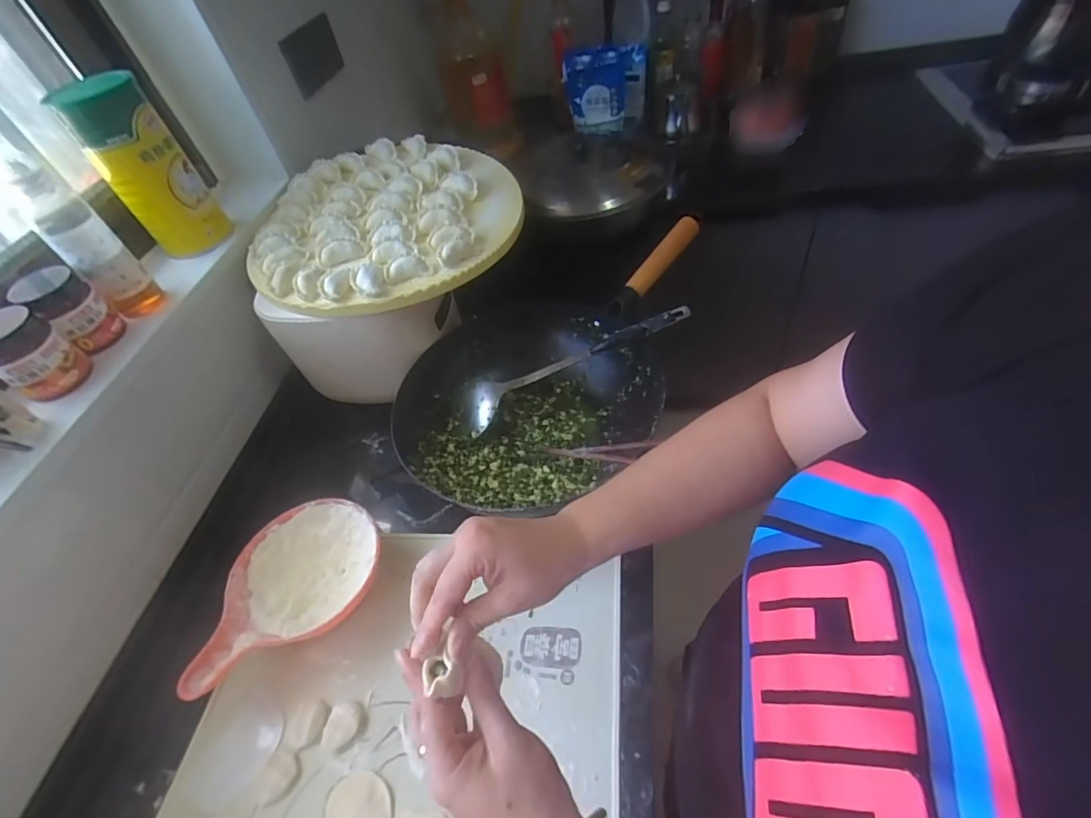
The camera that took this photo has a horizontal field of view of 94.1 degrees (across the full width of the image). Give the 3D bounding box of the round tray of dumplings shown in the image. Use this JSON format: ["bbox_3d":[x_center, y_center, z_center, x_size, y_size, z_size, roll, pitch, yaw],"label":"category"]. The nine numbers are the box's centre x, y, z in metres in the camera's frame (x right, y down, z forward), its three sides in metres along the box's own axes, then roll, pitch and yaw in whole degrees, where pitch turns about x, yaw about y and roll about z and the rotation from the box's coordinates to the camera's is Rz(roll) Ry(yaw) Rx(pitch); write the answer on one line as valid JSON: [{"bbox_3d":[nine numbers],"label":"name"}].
[{"bbox_3d":[-0.226,-0.280,0.727,0.370,0.038,0.368,-2,53,2],"label":"round tray of dumplings"}]

